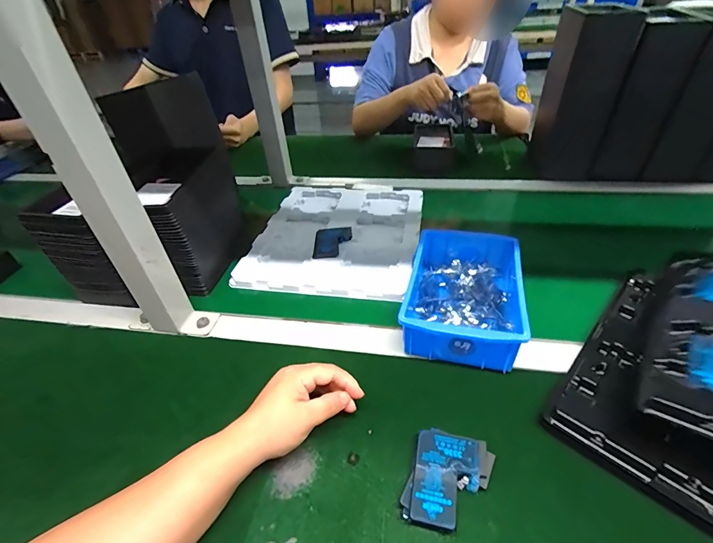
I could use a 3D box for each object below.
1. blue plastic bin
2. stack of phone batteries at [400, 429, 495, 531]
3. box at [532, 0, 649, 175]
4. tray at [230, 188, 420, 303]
[{"bbox_3d":[0.135,0.025,0.456,0.127,0.061,0.191,6,40,14],"label":"blue plastic bin"},{"bbox_3d":[0.079,0.180,0.310,0.065,0.016,0.078,12,42,20],"label":"stack of phone batteries"},{"bbox_3d":[0.437,-0.345,0.713,0.125,0.289,0.135,8,41,16],"label":"box"},{"bbox_3d":[-0.031,-0.073,0.639,0.269,0.024,0.318,5,40,12],"label":"tray"}]

